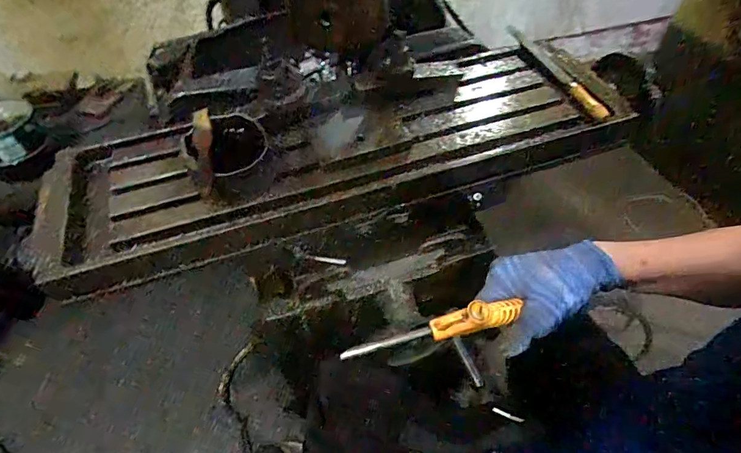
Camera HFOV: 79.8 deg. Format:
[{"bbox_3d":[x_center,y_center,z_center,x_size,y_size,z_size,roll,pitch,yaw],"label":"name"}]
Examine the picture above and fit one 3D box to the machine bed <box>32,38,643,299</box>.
[{"bbox_3d":[-0.036,-0.119,0.629,0.792,0.090,0.253,-15,51,-11],"label":"machine bed"}]

